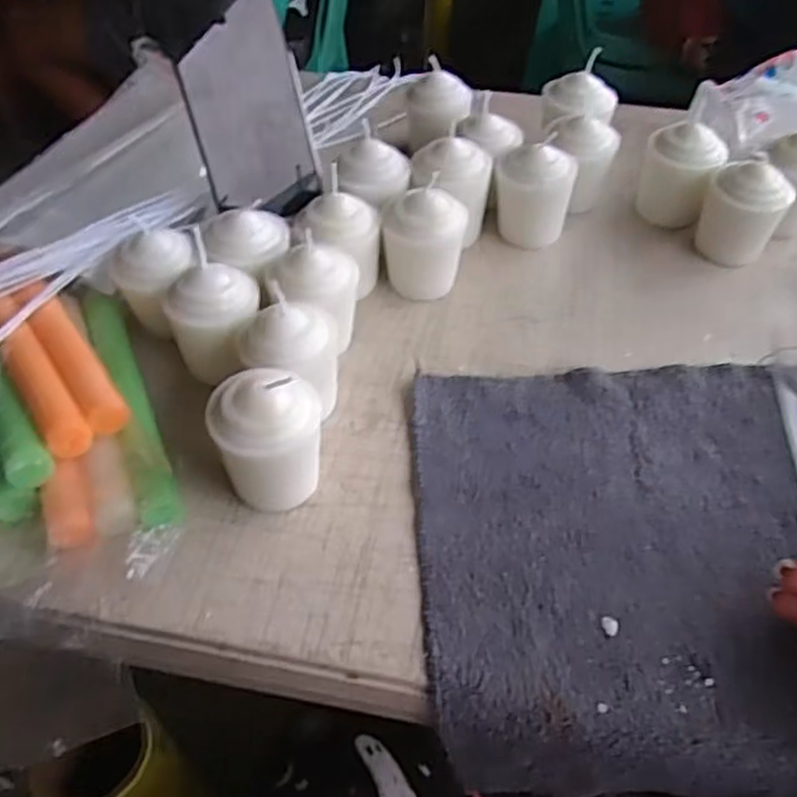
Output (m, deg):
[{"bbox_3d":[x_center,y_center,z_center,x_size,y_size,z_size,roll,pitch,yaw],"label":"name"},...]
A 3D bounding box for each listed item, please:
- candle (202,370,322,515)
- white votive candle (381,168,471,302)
[{"bbox_3d":[-0.070,0.026,0.393,0.055,0.077,0.048,1,50,1],"label":"candle"},{"bbox_3d":[0.017,-0.110,0.512,0.048,0.069,0.049,32,57,24],"label":"white votive candle"}]

